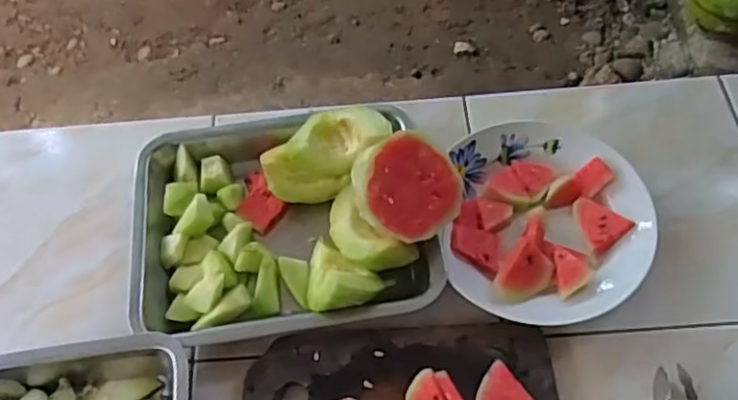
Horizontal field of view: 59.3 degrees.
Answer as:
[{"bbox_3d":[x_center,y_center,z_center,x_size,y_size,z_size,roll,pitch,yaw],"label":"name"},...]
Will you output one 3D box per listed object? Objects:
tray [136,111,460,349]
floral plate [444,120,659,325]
[{"bbox_3d":[-0.082,-0.001,0.647,0.311,0.119,0.240,-9,61,-2],"label":"tray"},{"bbox_3d":[0.179,0.019,0.653,0.192,0.028,0.213,5,59,7],"label":"floral plate"}]

